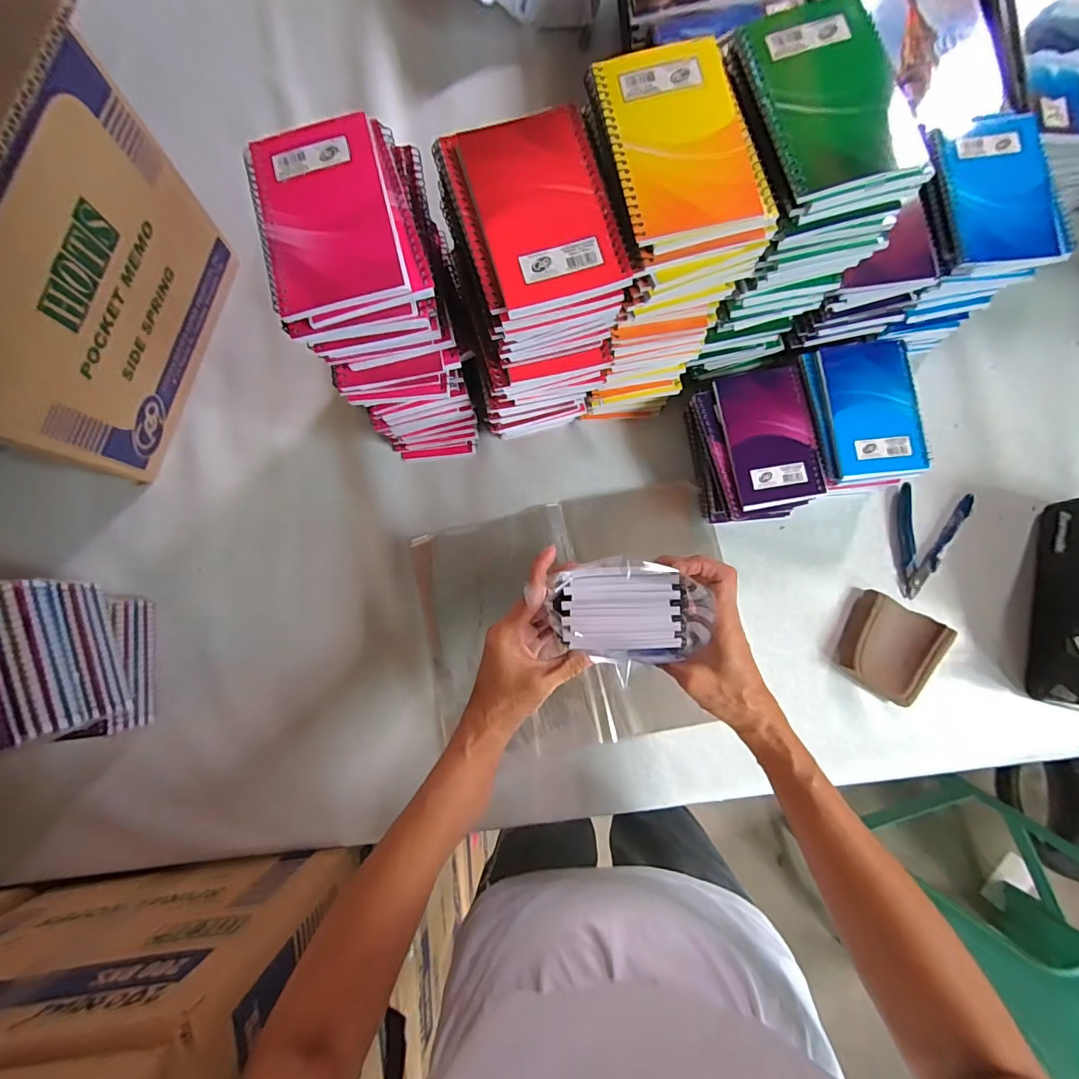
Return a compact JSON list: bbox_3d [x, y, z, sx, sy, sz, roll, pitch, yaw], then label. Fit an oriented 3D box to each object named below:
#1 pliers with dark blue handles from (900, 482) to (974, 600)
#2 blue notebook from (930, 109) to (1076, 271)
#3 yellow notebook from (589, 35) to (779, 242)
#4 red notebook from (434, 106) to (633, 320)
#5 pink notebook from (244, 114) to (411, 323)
[{"bbox_3d":[0.408,0.004,0.492,0.068,0.007,0.119,15,83,5],"label":"pliers with dark blue handles"},{"bbox_3d":[0.387,-0.293,0.395,0.098,0.012,0.129,-11,89,-4],"label":"blue notebook"},{"bbox_3d":[0.089,-0.254,0.295,0.086,0.009,0.126,-13,82,1],"label":"yellow notebook"},{"bbox_3d":[-0.004,-0.210,0.300,0.093,0.009,0.130,-16,82,1],"label":"red notebook"},{"bbox_3d":[-0.140,-0.211,0.303,0.085,0.006,0.133,-15,82,1],"label":"pink notebook"}]

